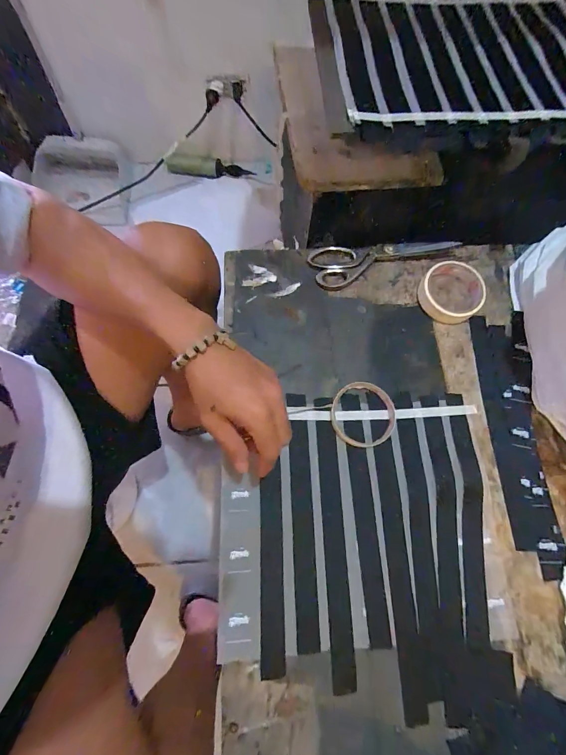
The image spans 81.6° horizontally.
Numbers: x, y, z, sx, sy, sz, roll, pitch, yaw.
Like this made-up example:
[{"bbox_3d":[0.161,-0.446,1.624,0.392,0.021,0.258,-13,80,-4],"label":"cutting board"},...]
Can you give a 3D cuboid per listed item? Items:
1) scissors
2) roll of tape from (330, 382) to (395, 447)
[{"bbox_3d":[0.153,-0.184,0.492,0.223,0.008,0.064,-14,72,-6],"label":"scissors"},{"bbox_3d":[0.105,0.047,0.425,0.085,0.008,0.085,8,71,2],"label":"roll of tape"}]

